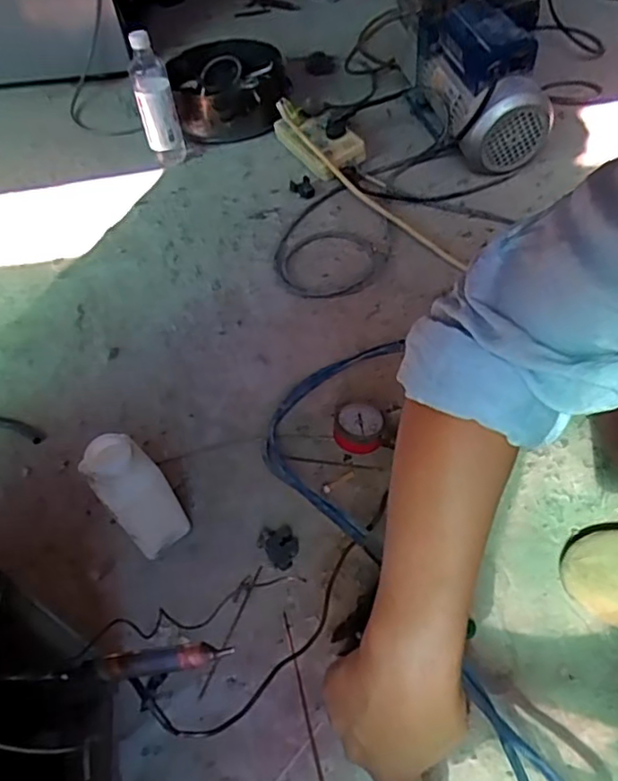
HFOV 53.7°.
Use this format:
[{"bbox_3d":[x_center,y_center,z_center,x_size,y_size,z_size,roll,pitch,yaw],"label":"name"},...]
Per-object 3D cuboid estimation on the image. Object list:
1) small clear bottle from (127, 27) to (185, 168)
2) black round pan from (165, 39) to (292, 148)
[{"bbox_3d":[-0.274,-0.516,1.088,0.068,0.228,0.064,-18,53,-9],"label":"small clear bottle"},{"bbox_3d":[-0.156,-0.589,1.213,0.224,0.110,0.234,-3,52,3],"label":"black round pan"}]

